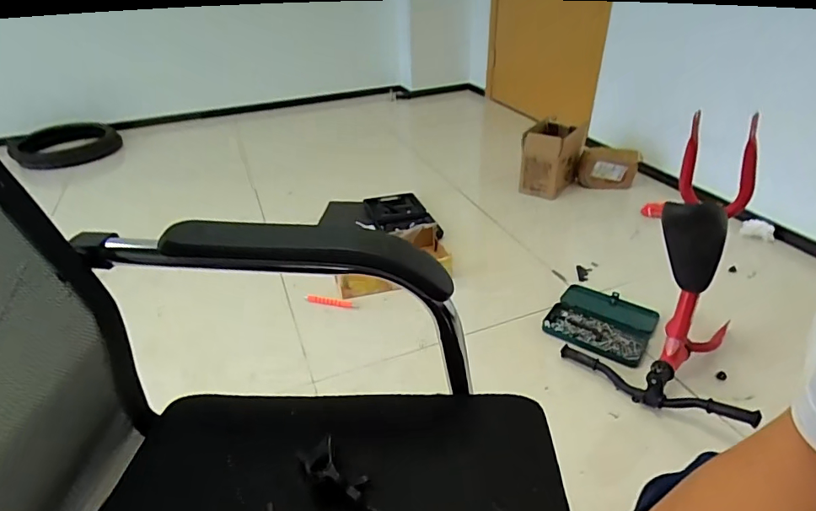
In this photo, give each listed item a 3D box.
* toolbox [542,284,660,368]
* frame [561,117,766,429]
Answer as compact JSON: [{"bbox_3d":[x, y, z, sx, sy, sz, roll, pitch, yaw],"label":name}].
[{"bbox_3d":[0.512,0.173,1.252,0.242,0.040,0.249,22,41,31],"label":"toolbox"},{"bbox_3d":[0.608,0.018,1.052,0.372,0.611,0.352,16,15,27],"label":"frame"}]

